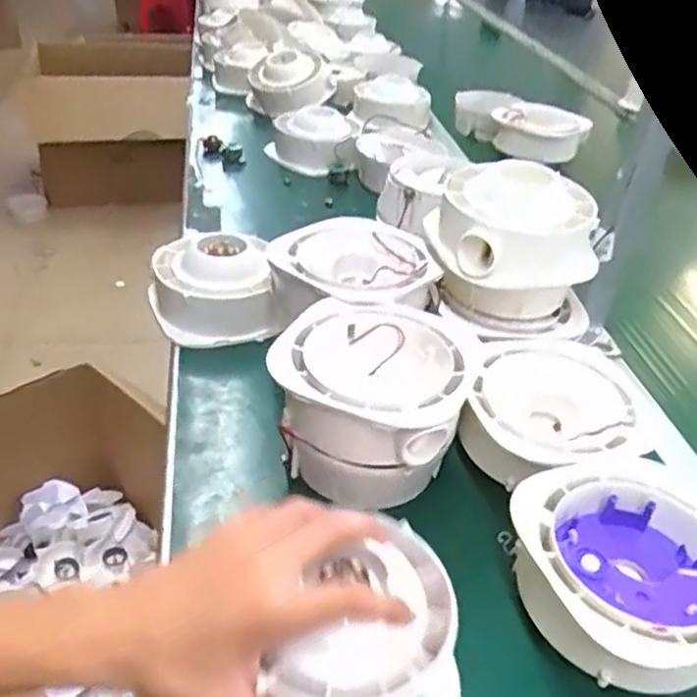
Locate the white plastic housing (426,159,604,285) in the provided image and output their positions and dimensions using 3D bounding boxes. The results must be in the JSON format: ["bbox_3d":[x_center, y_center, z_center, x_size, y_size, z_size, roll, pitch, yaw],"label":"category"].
[{"bbox_3d":[0.140,-0.109,0.598,0.129,0.072,0.099,0,36,-8],"label":"white plastic housing"}]

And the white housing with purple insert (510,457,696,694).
[{"bbox_3d":[0.173,0.137,0.435,0.129,0.050,0.139,4,36,-3],"label":"white housing with purple insert"}]

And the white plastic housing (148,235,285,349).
[{"bbox_3d":[-0.133,-0.058,0.681,0.113,0.076,0.123,-6,38,-16],"label":"white plastic housing"}]

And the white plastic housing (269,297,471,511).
[{"bbox_3d":[0.015,0.043,0.530,0.132,0.103,0.131,4,36,-3],"label":"white plastic housing"}]

